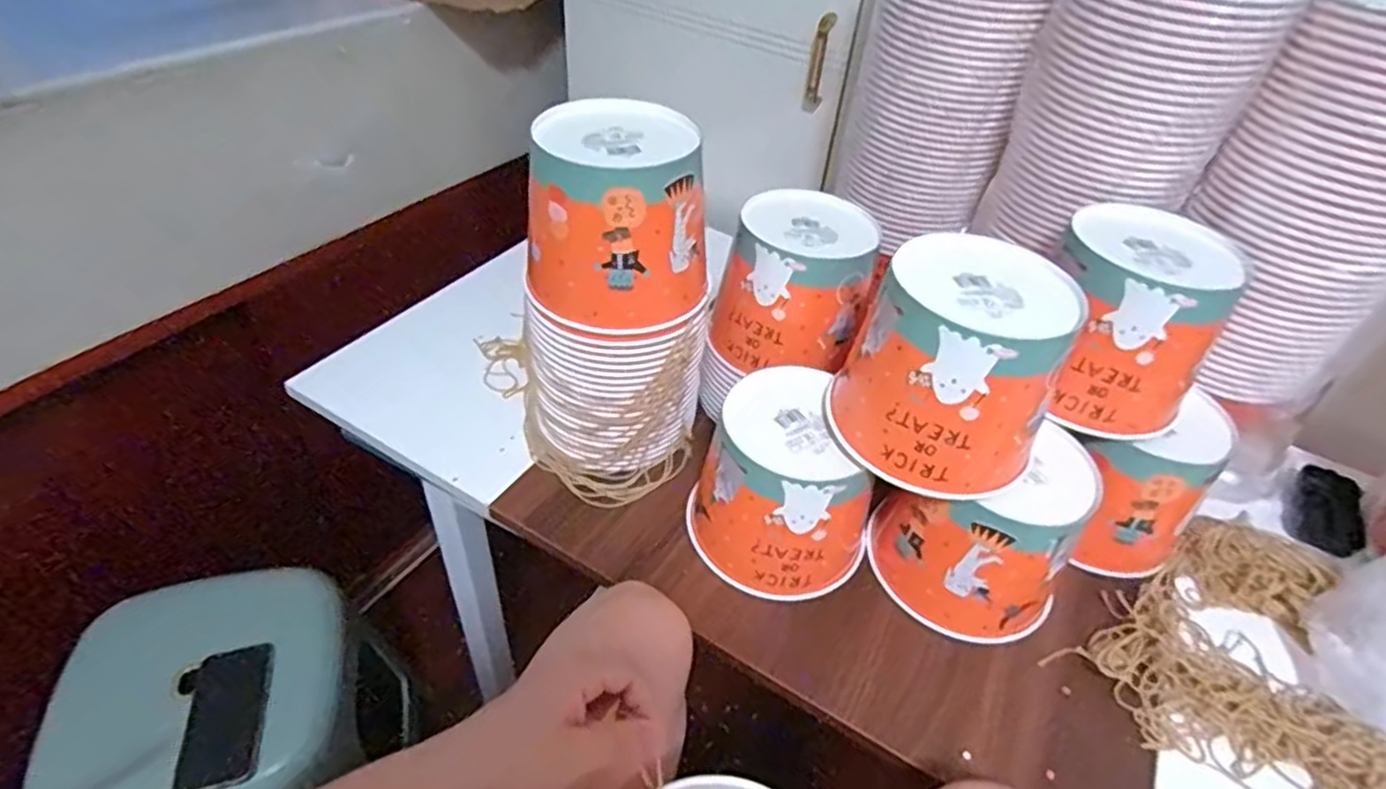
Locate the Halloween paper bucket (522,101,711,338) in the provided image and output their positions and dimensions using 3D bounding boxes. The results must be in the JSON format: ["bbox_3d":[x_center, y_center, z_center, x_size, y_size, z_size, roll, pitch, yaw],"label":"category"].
[{"bbox_3d":[-0.060,-0.142,0.560,0.146,0.131,0.124,0,43,-6],"label":"Halloween paper bucket"}]

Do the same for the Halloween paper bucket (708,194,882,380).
[{"bbox_3d":[0.102,-0.105,0.655,0.134,0.113,0.144,22,45,17],"label":"Halloween paper bucket"}]

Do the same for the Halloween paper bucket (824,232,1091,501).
[{"bbox_3d":[0.196,-0.021,0.508,0.133,0.128,0.146,3,43,-3],"label":"Halloween paper bucket"}]

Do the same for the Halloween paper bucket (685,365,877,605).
[{"bbox_3d":[0.075,0.078,0.579,0.125,0.129,0.134,3,43,-3],"label":"Halloween paper bucket"}]

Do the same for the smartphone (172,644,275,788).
[{"bbox_3d":[-0.498,0.345,0.742,0.073,0.015,0.140,-1,53,-17],"label":"smartphone"}]

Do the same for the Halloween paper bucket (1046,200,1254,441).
[{"bbox_3d":[0.348,-0.059,0.564,0.118,0.136,0.118,3,43,-3],"label":"Halloween paper bucket"}]

